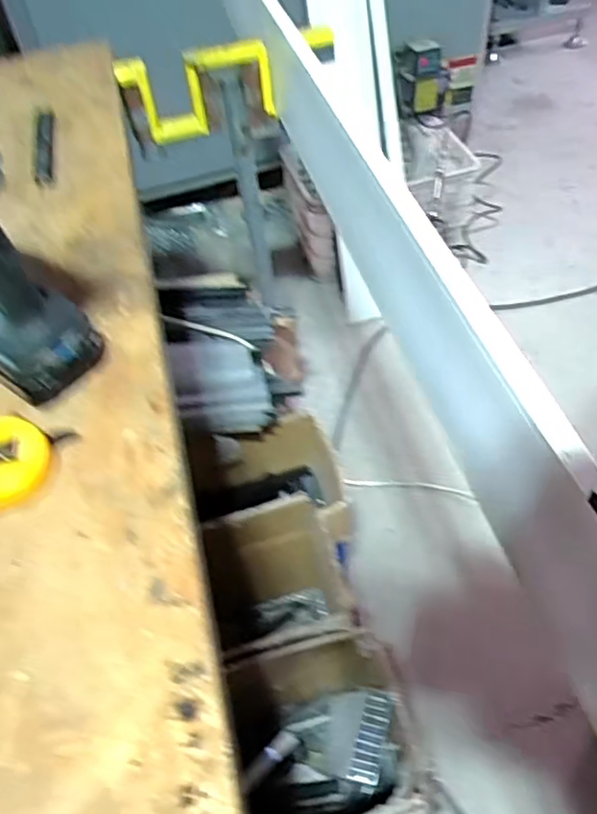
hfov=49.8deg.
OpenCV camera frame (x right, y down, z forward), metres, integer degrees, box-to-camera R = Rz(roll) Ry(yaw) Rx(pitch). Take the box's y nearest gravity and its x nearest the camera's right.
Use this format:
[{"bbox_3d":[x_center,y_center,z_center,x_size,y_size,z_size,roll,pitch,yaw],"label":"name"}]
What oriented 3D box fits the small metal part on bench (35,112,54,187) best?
[{"bbox_3d":[-0.312,-0.323,0.792,0.015,0.017,0.177,-13,49,-4],"label":"small metal part on bench"}]

